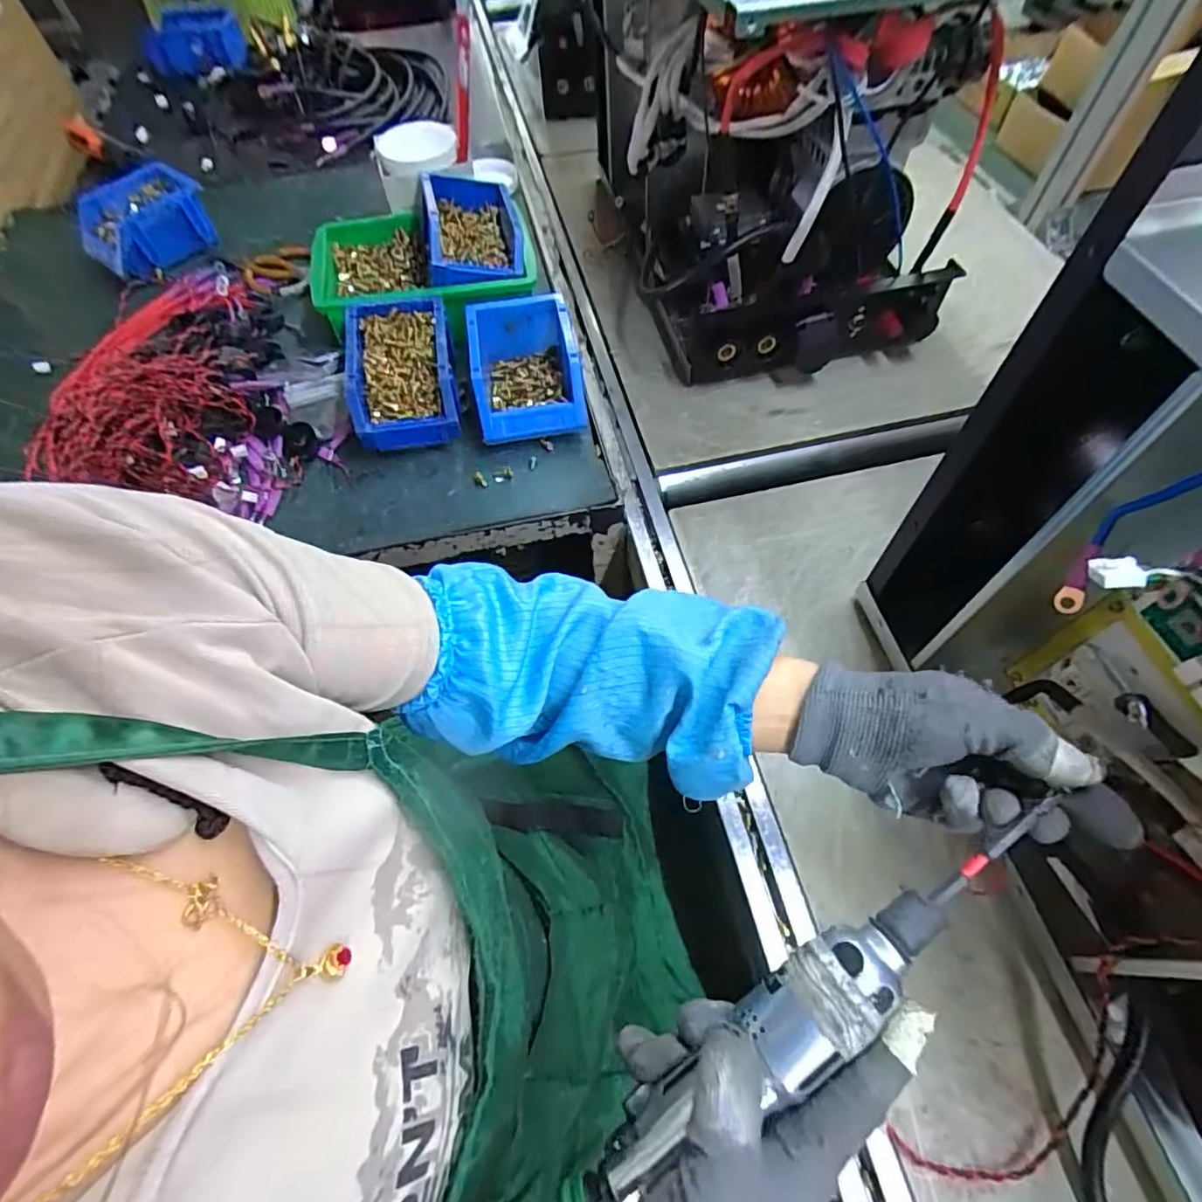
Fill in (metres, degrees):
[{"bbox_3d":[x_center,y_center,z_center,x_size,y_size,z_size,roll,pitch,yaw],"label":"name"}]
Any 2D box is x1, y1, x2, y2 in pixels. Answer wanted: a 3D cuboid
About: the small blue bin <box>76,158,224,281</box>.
[{"bbox_3d":[-0.603,-0.502,0.780,0.152,0.072,0.112,-37,65,-17],"label":"small blue bin"}]

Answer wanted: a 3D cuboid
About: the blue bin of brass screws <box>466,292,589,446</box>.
[{"bbox_3d":[-0.080,-0.247,0.623,0.107,0.063,0.149,-9,60,-3],"label":"blue bin of brass screws"}]

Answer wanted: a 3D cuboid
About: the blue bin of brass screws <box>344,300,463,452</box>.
[{"bbox_3d":[-0.208,-0.235,0.631,0.104,0.083,0.162,-11,60,-4],"label":"blue bin of brass screws"}]

